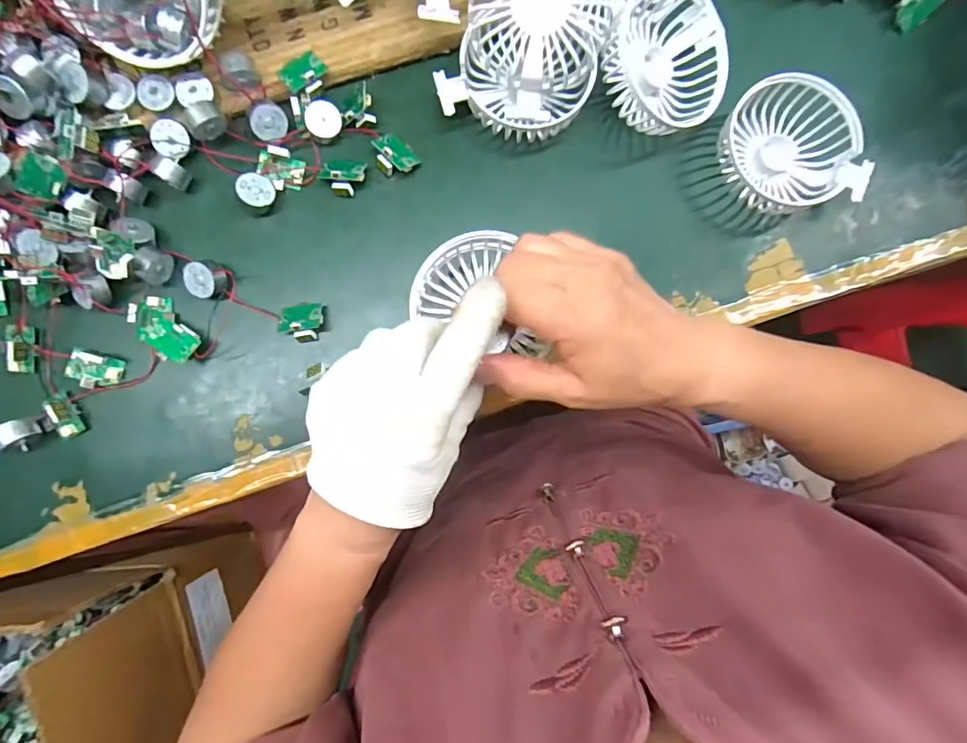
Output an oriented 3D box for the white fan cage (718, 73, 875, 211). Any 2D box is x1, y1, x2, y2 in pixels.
[{"bbox_3d":[0.211,-0.155,0.349,0.091,0.037,0.079,-2,88,-3],"label":"white fan cage"}]

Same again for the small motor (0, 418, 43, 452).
[{"bbox_3d":[-0.298,0.041,0.322,0.020,0.021,0.020,-15,89,-3],"label":"small motor"}]

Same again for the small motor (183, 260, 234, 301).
[{"bbox_3d":[-0.183,-0.060,0.333,0.027,0.018,0.023,2,88,-3],"label":"small motor"}]

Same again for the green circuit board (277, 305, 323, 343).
[{"bbox_3d":[-0.122,-0.032,0.338,0.029,0.020,0.024,-5,88,-3],"label":"green circuit board"}]

